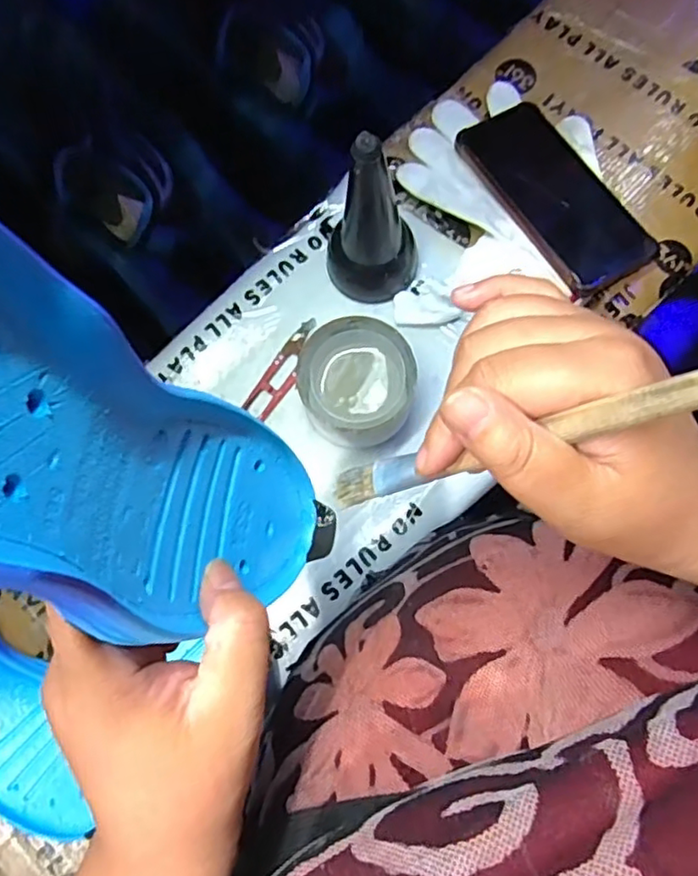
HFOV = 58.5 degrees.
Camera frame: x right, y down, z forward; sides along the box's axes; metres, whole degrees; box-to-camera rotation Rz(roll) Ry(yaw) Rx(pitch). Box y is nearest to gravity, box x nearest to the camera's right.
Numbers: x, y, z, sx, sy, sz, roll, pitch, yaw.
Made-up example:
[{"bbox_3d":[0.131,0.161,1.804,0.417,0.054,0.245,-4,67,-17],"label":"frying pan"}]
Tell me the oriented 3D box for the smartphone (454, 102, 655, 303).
[{"bbox_3d":[0.159,-0.189,0.486,0.084,0.015,0.167,-28,74,-13],"label":"smartphone"}]

